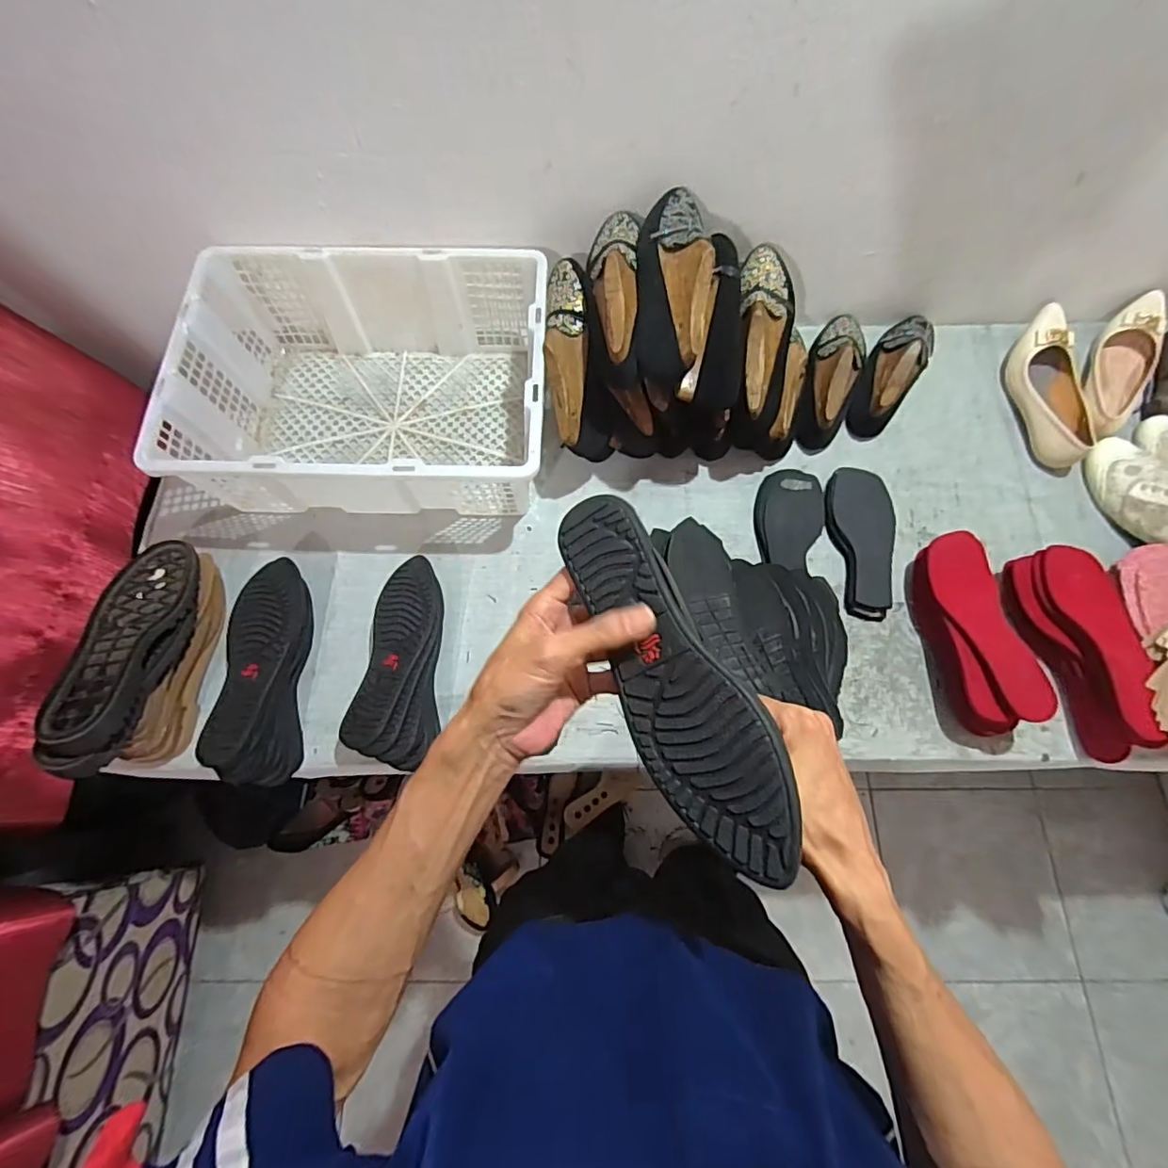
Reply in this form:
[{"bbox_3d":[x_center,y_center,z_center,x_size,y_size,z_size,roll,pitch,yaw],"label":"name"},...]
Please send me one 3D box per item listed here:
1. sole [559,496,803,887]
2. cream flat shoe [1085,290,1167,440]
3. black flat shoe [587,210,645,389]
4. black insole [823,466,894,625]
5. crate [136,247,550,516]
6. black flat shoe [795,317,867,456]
[{"bbox_3d":[0.053,0.055,0.346,0.066,0.031,0.239,-22,71,-7],"label":"sole"},{"bbox_3d":[0.807,-0.316,0.836,0.086,0.057,0.263,26,73,10],"label":"cream flat shoe"},{"bbox_3d":[0.036,-0.358,0.688,0.063,0.083,0.239,1,70,1],"label":"black flat shoe"},{"bbox_3d":[0.385,-0.060,0.780,0.083,0.026,0.218,2,70,2],"label":"black insole"},{"bbox_3d":[-0.285,-0.265,0.786,0.470,0.171,0.346,-1,70,0],"label":"crate"},{"bbox_3d":[0.376,-0.316,0.843,0.078,0.075,0.238,19,72,7],"label":"black flat shoe"}]

